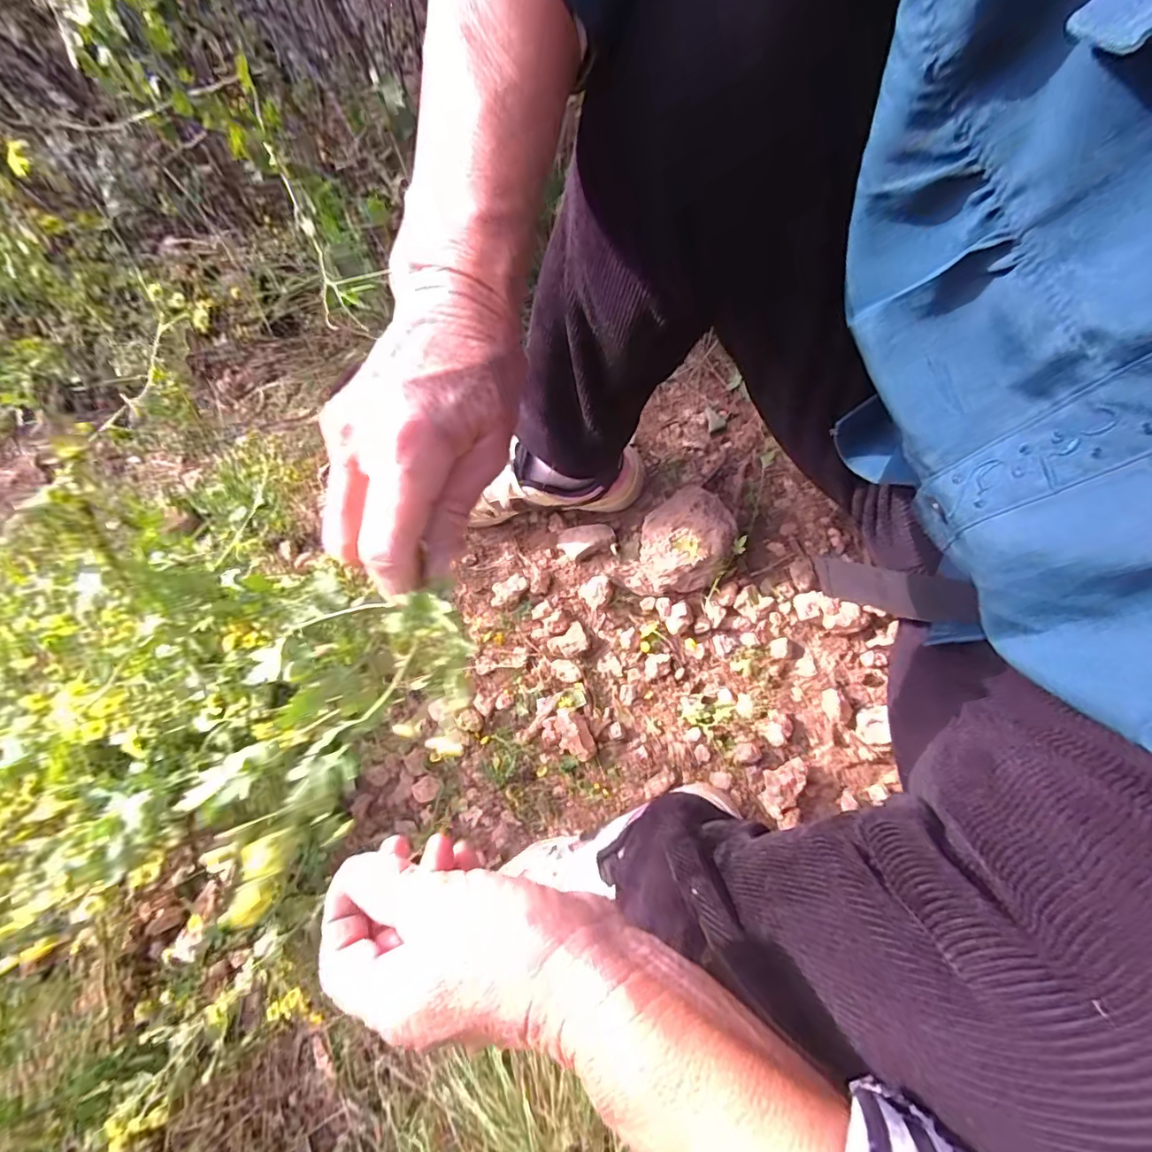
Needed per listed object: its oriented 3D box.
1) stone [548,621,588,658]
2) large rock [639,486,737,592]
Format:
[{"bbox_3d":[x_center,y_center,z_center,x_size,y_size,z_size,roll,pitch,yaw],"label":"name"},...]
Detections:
[{"bbox_3d":[-0.009,0.071,0.583,0.041,0.017,0.031,-28,76,-5],"label":"stone"},{"bbox_3d":[0.112,-0.039,0.561,0.089,0.055,0.100,1,75,2],"label":"large rock"}]

